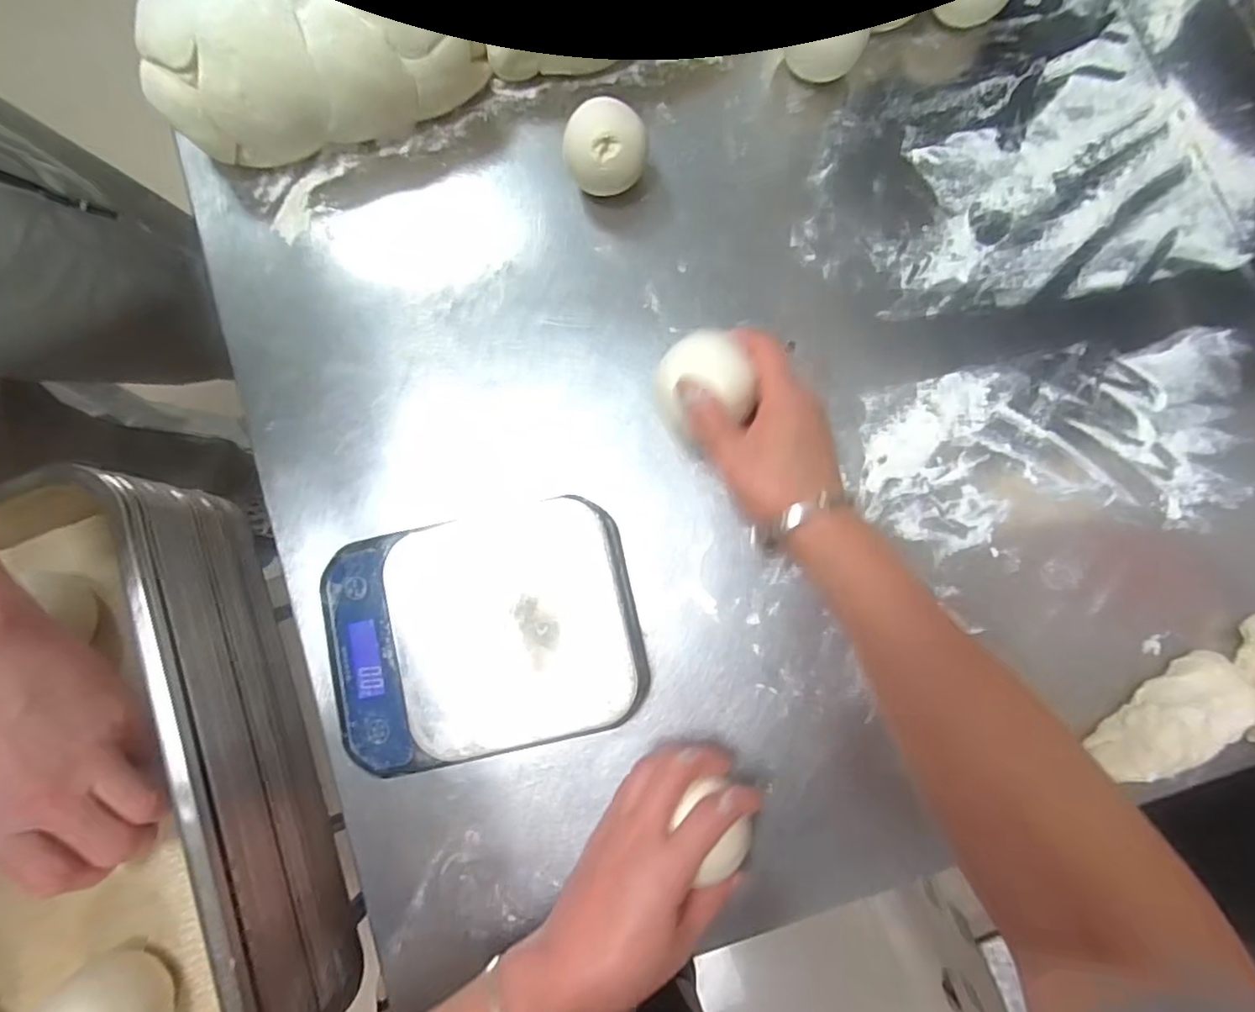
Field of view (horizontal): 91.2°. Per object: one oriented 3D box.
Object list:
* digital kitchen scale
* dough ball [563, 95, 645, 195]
[{"bbox_3d":[-0.098,0.085,0.415,0.203,0.033,0.153,-13,82,0],"label":"digital kitchen scale"},{"bbox_3d":[-0.015,-0.250,0.442,0.054,0.057,0.049,0,82,2],"label":"dough ball"}]

